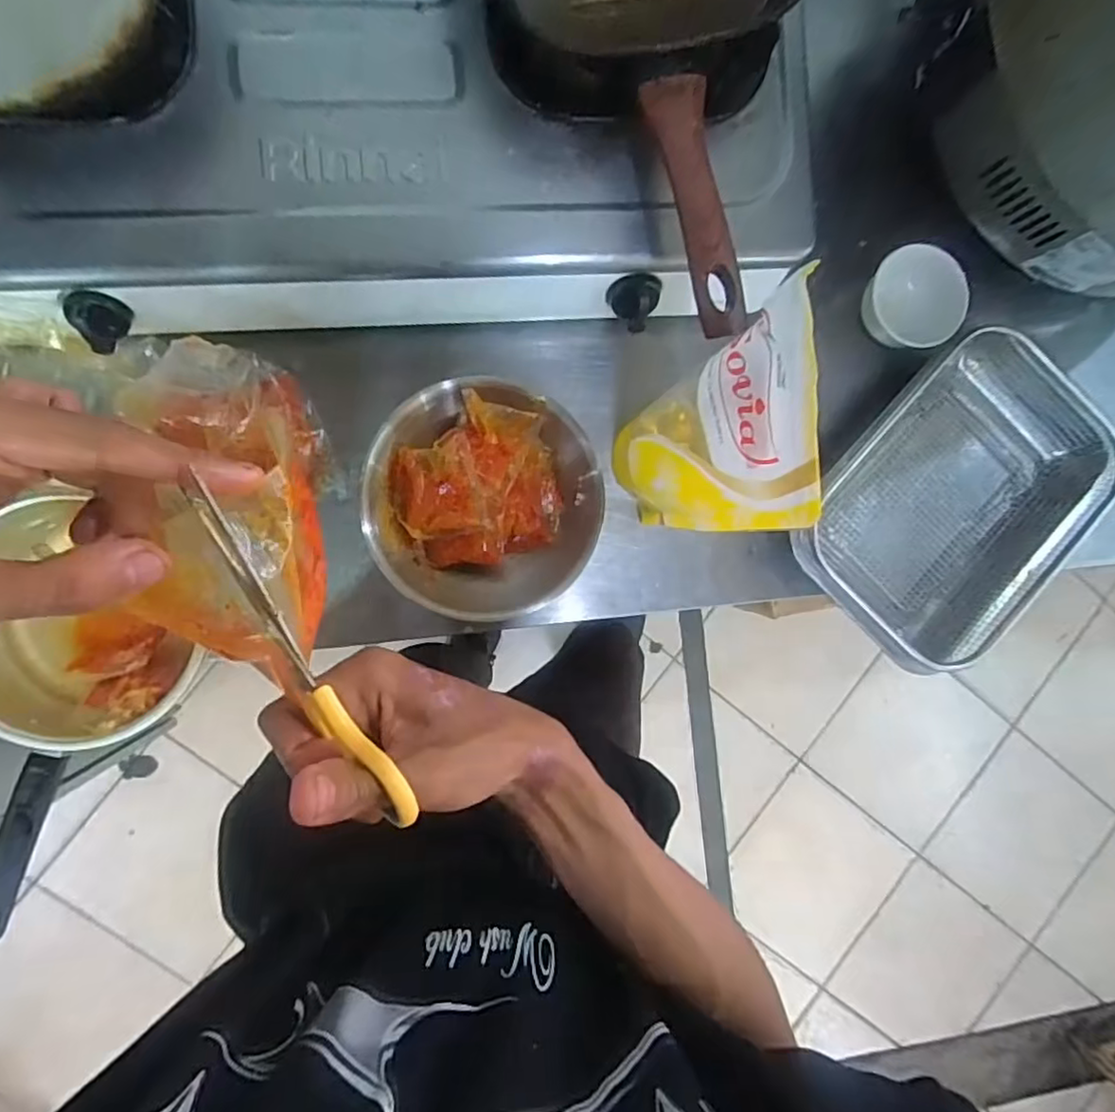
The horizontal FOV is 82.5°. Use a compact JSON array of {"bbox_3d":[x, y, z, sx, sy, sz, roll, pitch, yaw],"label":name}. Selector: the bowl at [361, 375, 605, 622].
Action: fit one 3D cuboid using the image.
[{"bbox_3d":[-0.059,-0.044,0.552,0.193,0.086,0.189,0,91,-7],"label":"bowl"}]

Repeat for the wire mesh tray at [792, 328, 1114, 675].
[{"bbox_3d":[0.375,-0.049,0.607,0.205,0.066,0.297,41,86,-6],"label":"wire mesh tray"}]

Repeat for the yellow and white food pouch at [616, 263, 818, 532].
[{"bbox_3d":[0.106,-0.089,0.473,0.066,0.244,0.143,-4,92,-7],"label":"yellow and white food pouch"}]

